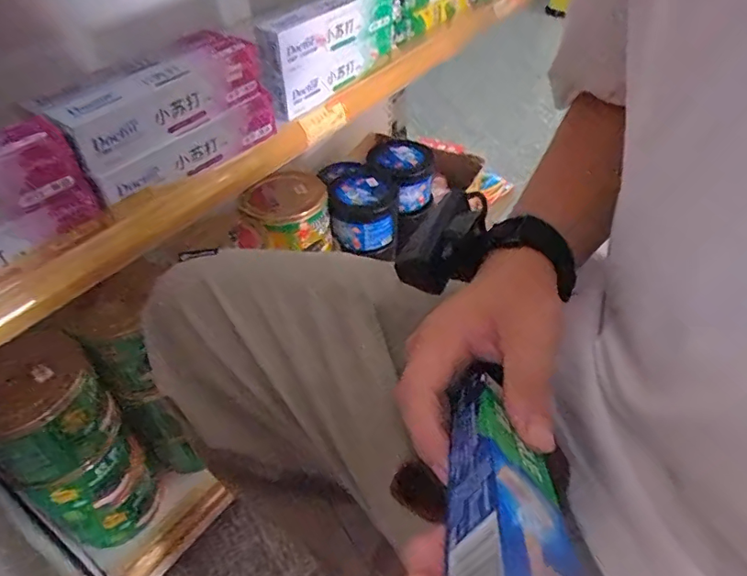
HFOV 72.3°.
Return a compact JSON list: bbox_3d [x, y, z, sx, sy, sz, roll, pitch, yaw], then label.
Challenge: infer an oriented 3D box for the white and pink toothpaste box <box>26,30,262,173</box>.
[{"bbox_3d":[-0.226,-0.204,0.537,0.071,0.068,0.239,22,49,21],"label":"white and pink toothpaste box"}]

